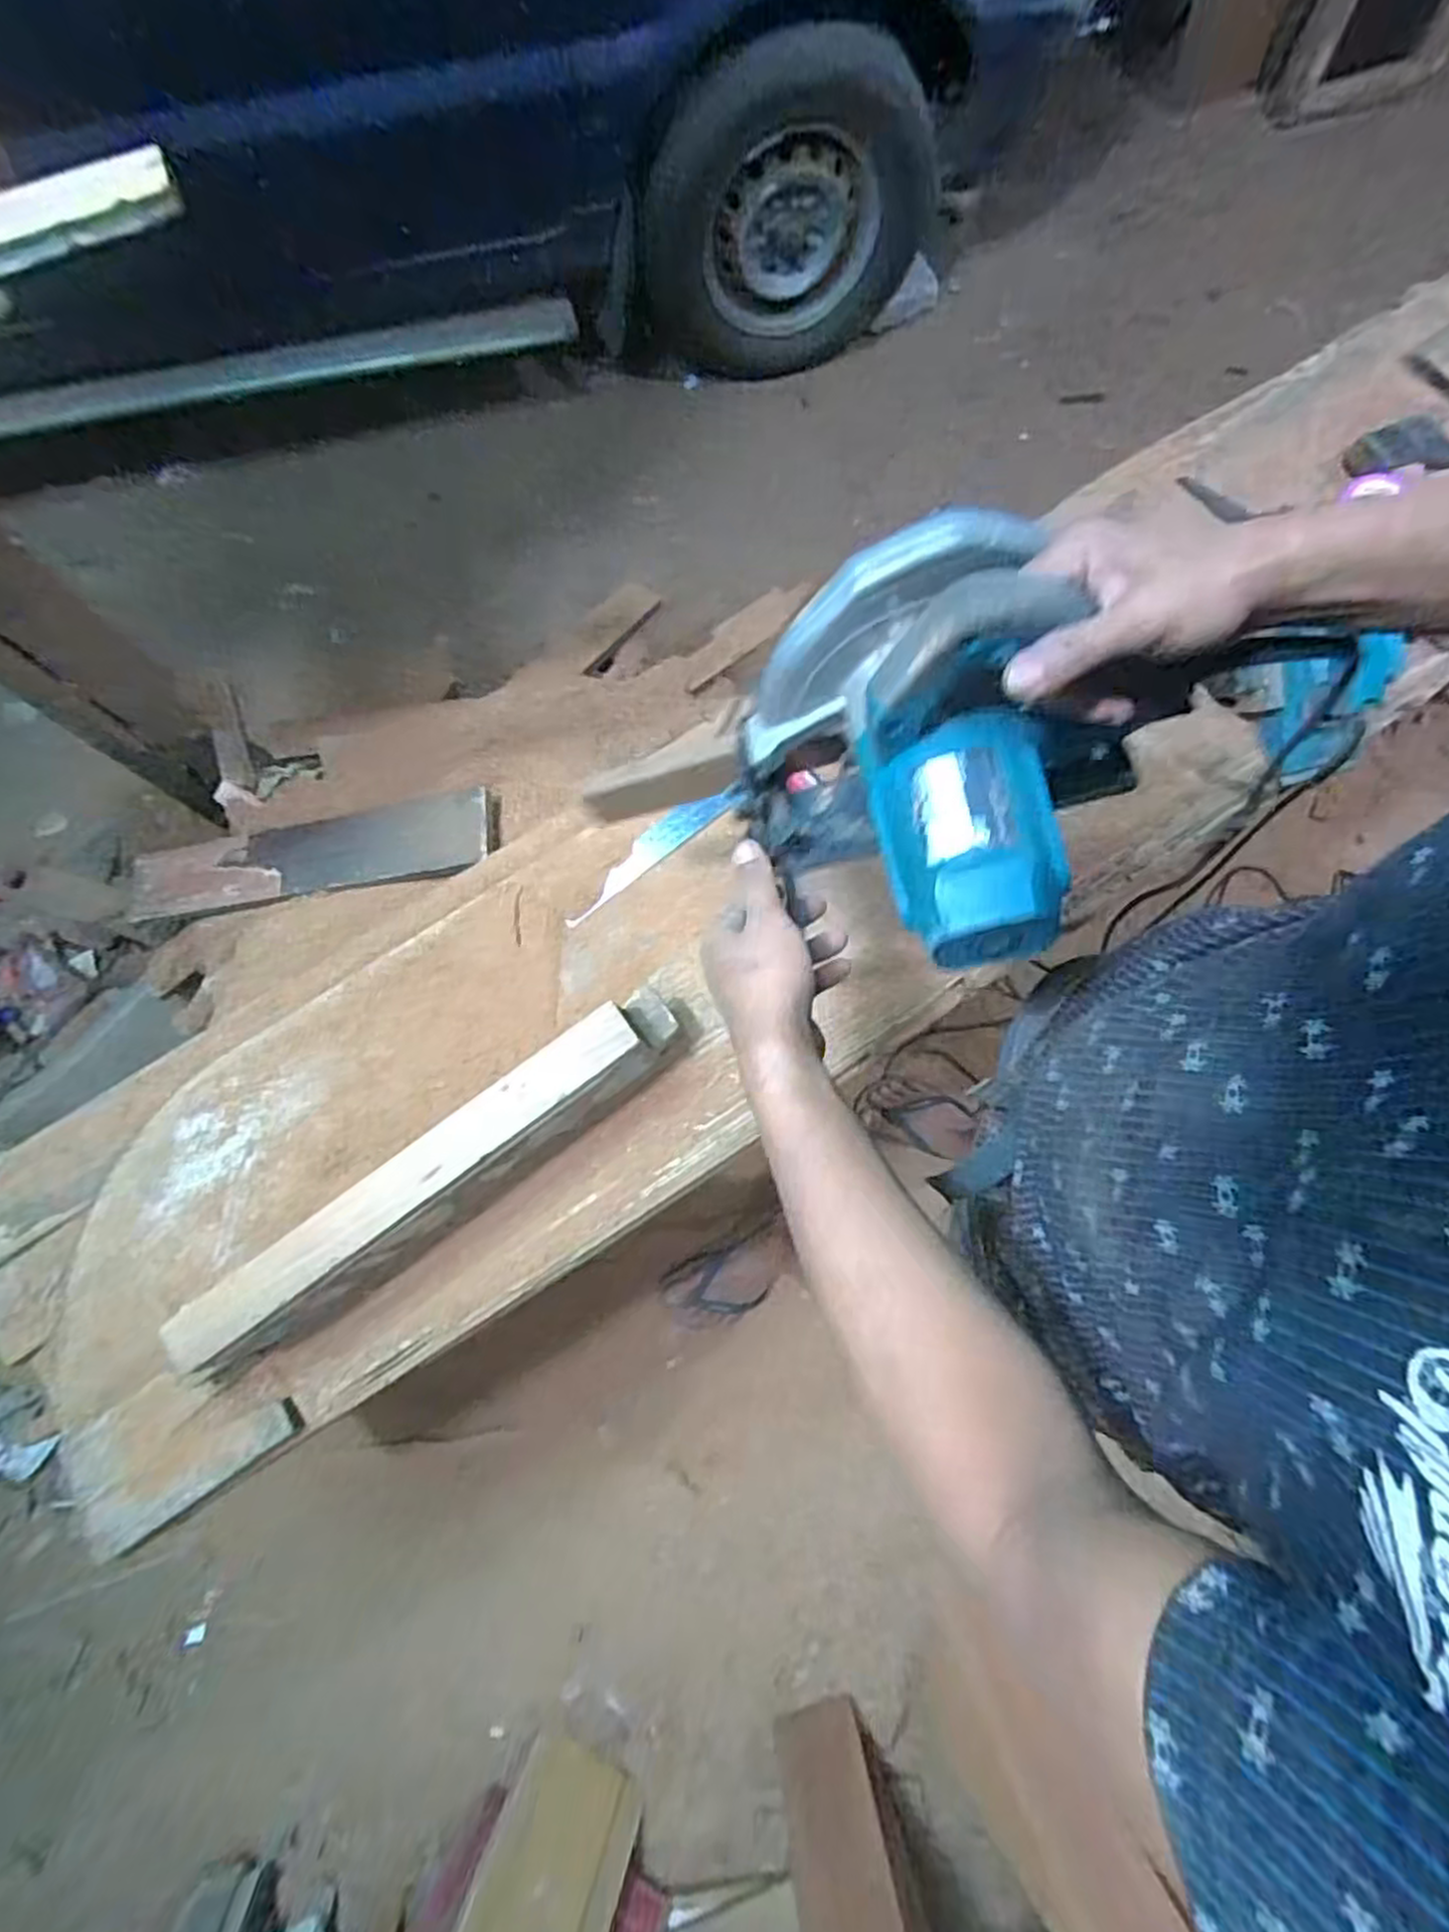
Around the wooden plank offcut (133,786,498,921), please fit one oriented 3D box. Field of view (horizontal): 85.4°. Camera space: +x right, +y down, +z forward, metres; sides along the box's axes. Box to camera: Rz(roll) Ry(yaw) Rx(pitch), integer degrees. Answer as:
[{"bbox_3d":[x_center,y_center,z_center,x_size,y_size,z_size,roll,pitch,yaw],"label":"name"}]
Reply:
[{"bbox_3d":[-0.525,-0.130,0.984,0.497,0.046,0.109,-10,80,7],"label":"wooden plank offcut"}]

